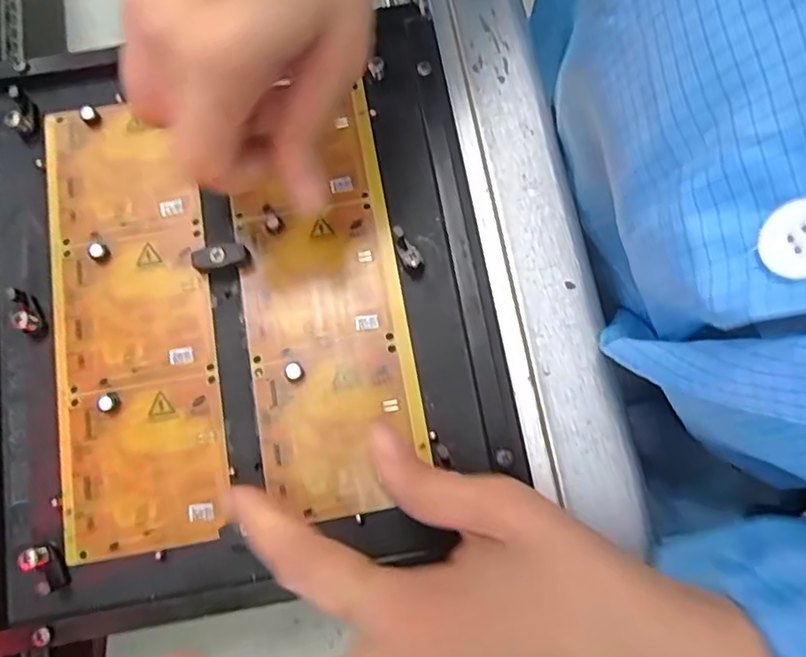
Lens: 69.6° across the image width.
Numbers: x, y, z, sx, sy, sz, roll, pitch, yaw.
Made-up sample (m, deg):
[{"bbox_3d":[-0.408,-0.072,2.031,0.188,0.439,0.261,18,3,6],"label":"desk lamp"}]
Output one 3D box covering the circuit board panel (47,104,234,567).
[{"bbox_3d":[-0.125,-0.007,0.267,0.068,0.006,0.207,-11,78,-2],"label":"circuit board panel"}]

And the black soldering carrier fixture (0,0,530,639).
[{"bbox_3d":[-0.082,-0.016,0.269,0.235,0.019,0.257,-9,79,-1],"label":"black soldering carrier fixture"}]

